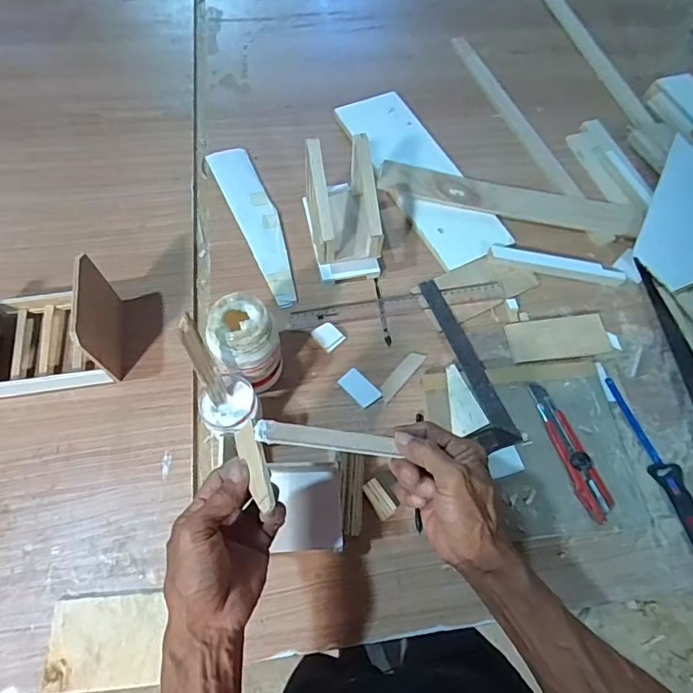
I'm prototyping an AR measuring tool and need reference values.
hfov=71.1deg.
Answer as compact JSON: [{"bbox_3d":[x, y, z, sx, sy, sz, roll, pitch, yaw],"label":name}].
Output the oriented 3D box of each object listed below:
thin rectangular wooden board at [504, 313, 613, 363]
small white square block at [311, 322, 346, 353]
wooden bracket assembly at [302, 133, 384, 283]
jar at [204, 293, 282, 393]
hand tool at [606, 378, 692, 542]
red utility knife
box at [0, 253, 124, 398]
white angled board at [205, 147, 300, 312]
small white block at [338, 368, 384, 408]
[{"bbox_3d":[0.294,-0.012,0.668,0.137,0.013,0.058,-7,65,-6],"label":"thin rectangular wooden board"},{"bbox_3d":[-0.025,-0.014,0.655,0.032,0.009,0.038,-39,72,-19],"label":"small white square block"},{"bbox_3d":[-0.006,-0.189,0.664,0.084,0.146,0.144,-10,66,-8],"label":"wooden bracket assembly"},{"bbox_3d":[-0.117,0.002,0.574,0.075,0.136,0.069,1,65,-2],"label":"jar"},{"bbox_3d":[0.402,0.177,0.585,0.038,0.023,0.302,-17,67,-11],"label":"hand tool"},{"bbox_3d":[0.271,0.121,0.585,0.033,0.017,0.171,-15,66,-10],"label":"red utility knife"},{"bbox_3d":[-0.369,-0.024,0.578,0.177,0.117,0.131,-10,66,-8],"label":"box"},{"bbox_3d":[-0.132,-0.190,0.734,0.060,0.007,0.301,-22,68,-13],"label":"white angled board"},{"bbox_3d":[0.018,0.054,0.628,0.030,0.006,0.054,-40,73,-19],"label":"small white block"}]

